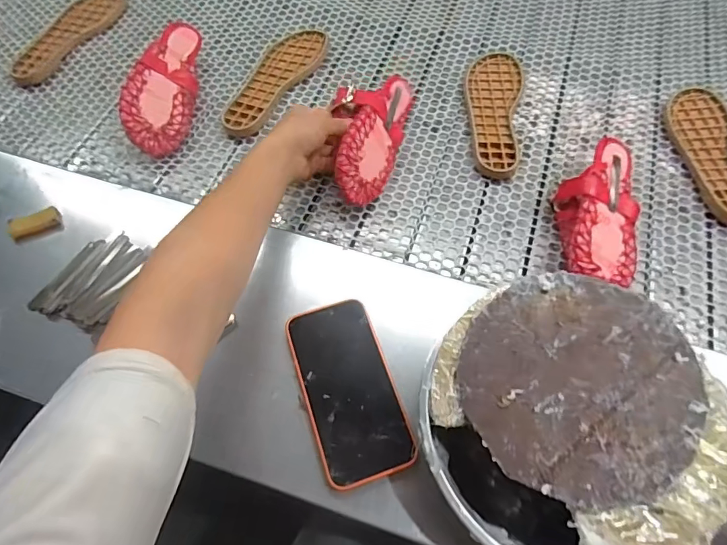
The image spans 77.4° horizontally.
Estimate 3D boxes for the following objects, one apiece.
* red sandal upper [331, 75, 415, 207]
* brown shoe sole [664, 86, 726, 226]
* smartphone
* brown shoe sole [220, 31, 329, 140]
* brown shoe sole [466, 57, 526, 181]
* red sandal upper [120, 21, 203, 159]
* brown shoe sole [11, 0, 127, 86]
[{"bbox_3d":[0.010,-0.181,0.562,0.040,0.096,0.223,-7,51,42],"label":"red sandal upper"},{"bbox_3d":[0.453,-0.161,0.584,0.088,0.019,0.231,2,63,2],"label":"brown shoe sole"},{"bbox_3d":[-0.015,0.105,0.417,0.081,0.016,0.161,-18,64,-9],"label":"smartphone"},{"bbox_3d":[-0.131,-0.279,0.649,0.083,0.018,0.222,22,65,12],"label":"brown shoe sole"},{"bbox_3d":[0.179,-0.221,0.616,0.075,0.014,0.221,5,63,3],"label":"brown shoe sole"},{"bbox_3d":[-0.264,-0.251,0.610,0.069,0.066,0.211,-2,64,0],"label":"red sandal upper"},{"bbox_3d":[-0.454,-0.371,0.698,0.078,0.027,0.227,24,65,13],"label":"brown shoe sole"}]

